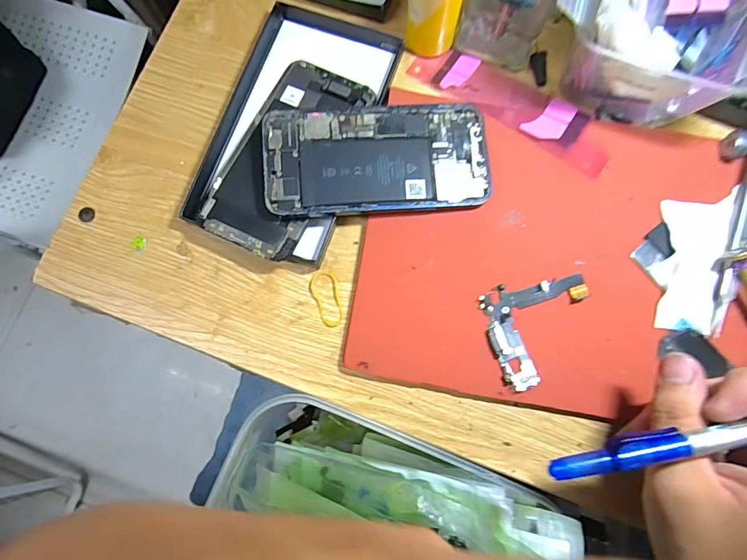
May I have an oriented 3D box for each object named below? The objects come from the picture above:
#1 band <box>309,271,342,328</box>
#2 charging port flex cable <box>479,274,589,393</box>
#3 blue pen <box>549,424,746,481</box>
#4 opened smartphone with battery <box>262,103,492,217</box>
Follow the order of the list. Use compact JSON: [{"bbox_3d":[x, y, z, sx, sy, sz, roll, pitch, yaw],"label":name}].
[{"bbox_3d":[-0.031,0.012,0.276,0.017,0.004,0.038,-18,80,-3],"label":"band"},{"bbox_3d":[0.105,0.032,0.265,0.067,0.006,0.062,-12,80,-2],"label":"charging port flex cable"},{"bbox_3d":[0.155,0.073,0.195,0.146,0.008,0.013,-13,80,5],"label":"blue pen"},{"bbox_3d":[0.003,-0.079,0.275,0.143,0.004,0.071,-5,82,-6],"label":"opened smartphone with battery"}]

